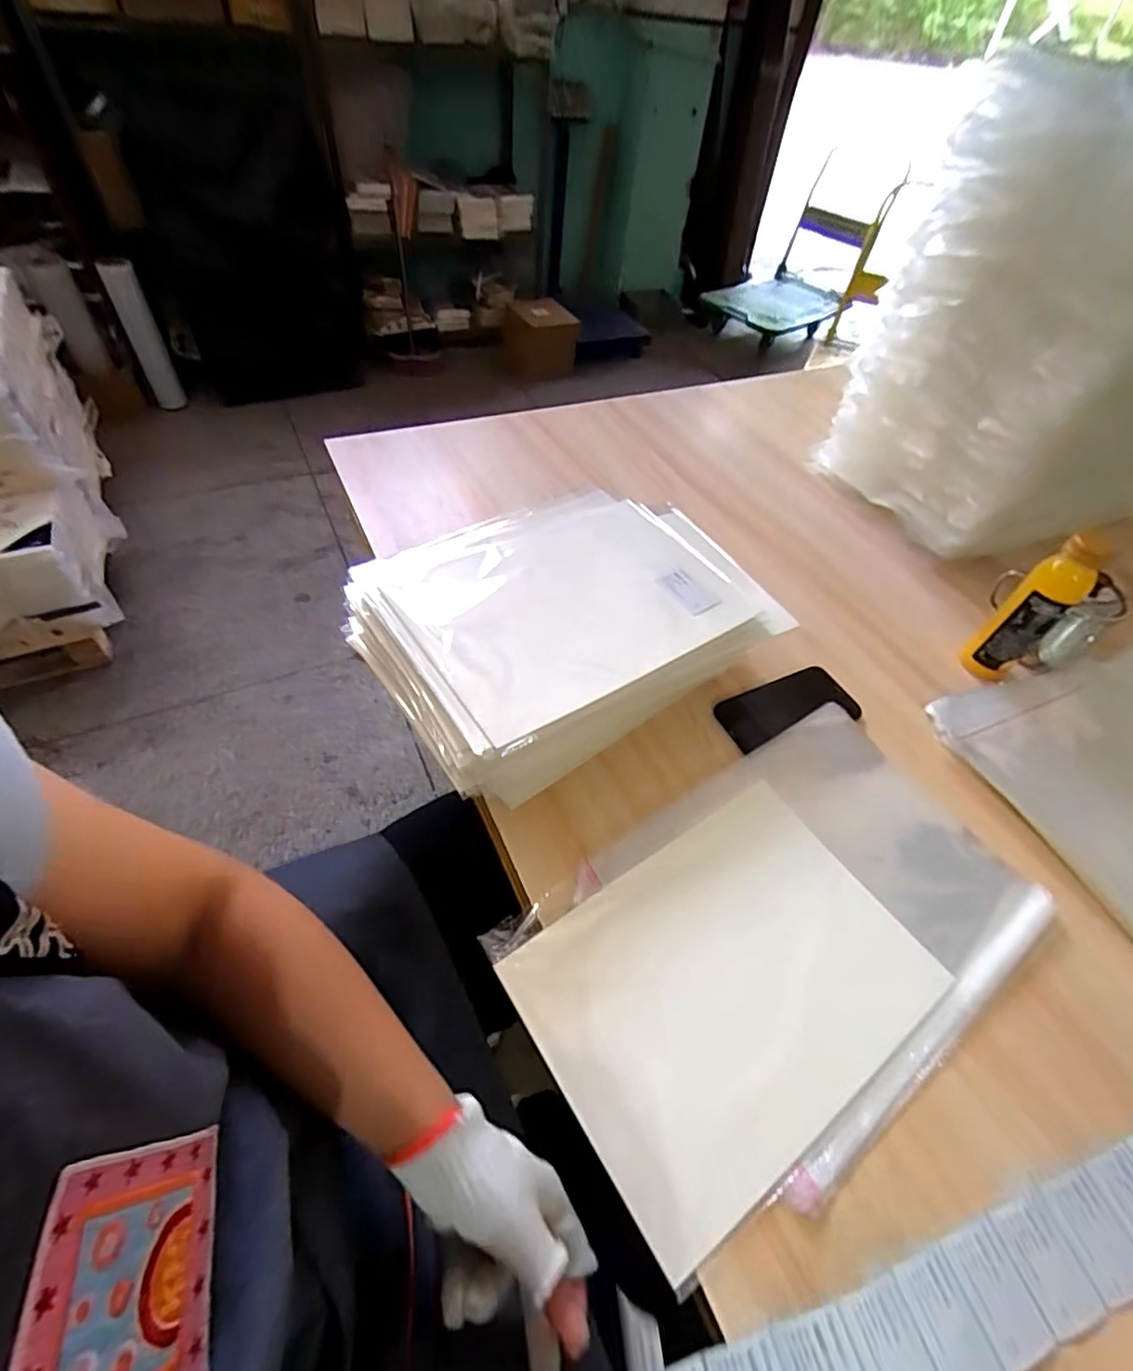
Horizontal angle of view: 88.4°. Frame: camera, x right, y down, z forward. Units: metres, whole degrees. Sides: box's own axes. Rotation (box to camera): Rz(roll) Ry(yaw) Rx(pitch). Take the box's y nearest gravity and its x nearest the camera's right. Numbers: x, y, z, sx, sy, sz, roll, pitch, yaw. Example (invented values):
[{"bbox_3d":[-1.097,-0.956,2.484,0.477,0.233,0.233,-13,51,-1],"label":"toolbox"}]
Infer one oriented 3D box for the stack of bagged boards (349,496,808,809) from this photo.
[{"bbox_3d":[-0.002,-0.059,0.584,0.363,0.105,0.267,-28,59,-25],"label":"stack of bagged boards"}]

